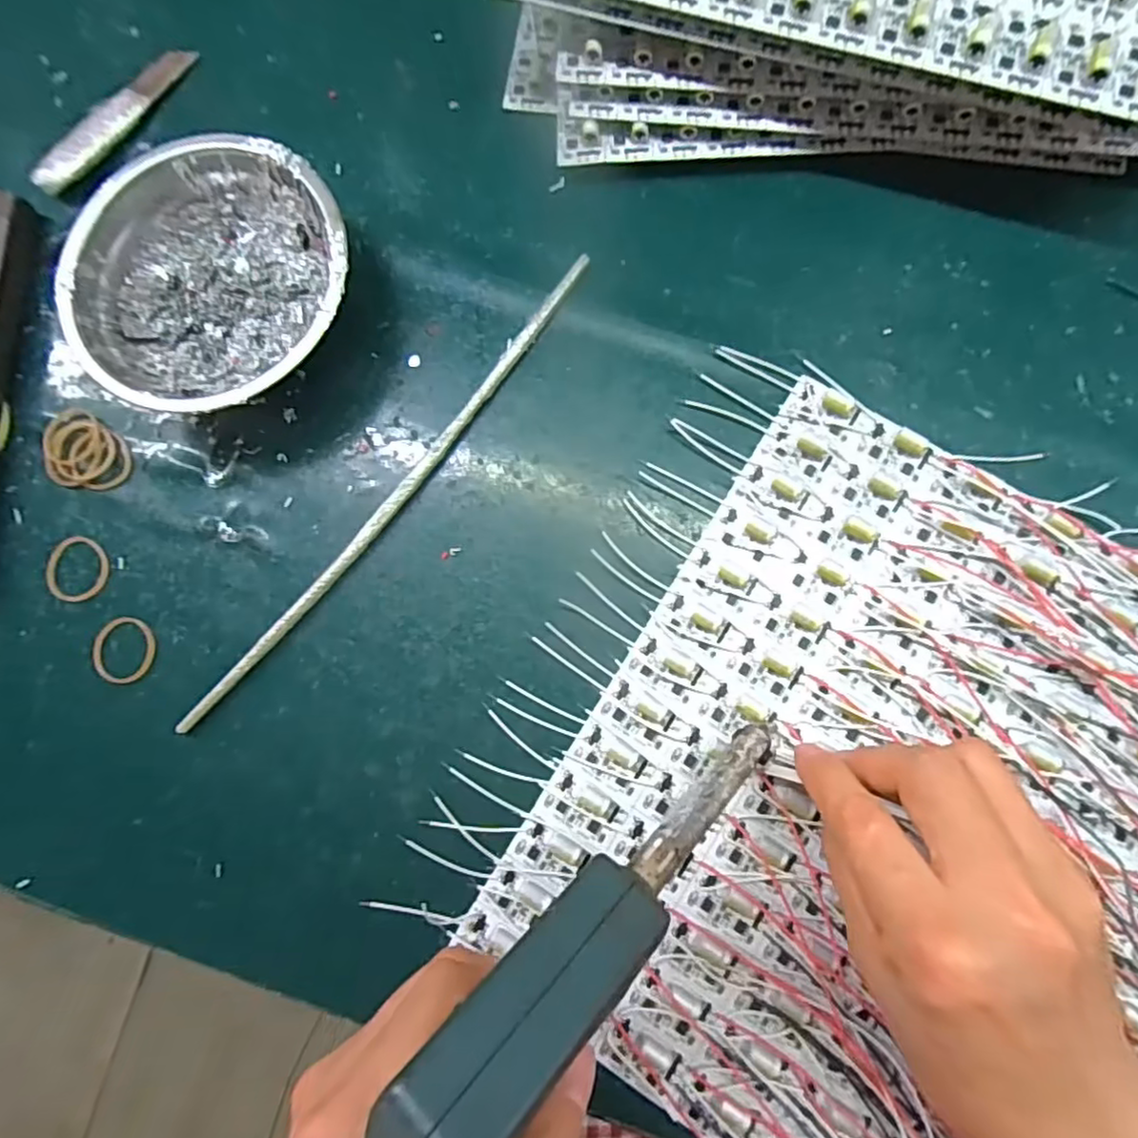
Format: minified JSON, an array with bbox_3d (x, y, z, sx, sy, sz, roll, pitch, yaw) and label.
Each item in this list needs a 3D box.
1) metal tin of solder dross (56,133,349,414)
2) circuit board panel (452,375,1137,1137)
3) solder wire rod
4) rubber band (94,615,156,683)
[{"bbox_3d":[-0.156,-0.127,0.299,0.120,0.042,0.122,-1,82,5],"label":"metal tin of solder dross"},{"bbox_3d":[0.130,0.096,0.260,0.243,0.015,0.286,32,86,8],"label":"circuit board panel"},{"bbox_3d":[-0.078,-0.036,0.296,0.012,0.011,0.272,39,87,9],"label":"solder wire rod"},{"bbox_3d":[-0.205,0.037,0.300,0.028,0.004,0.030,-1,82,5],"label":"rubber band"}]

